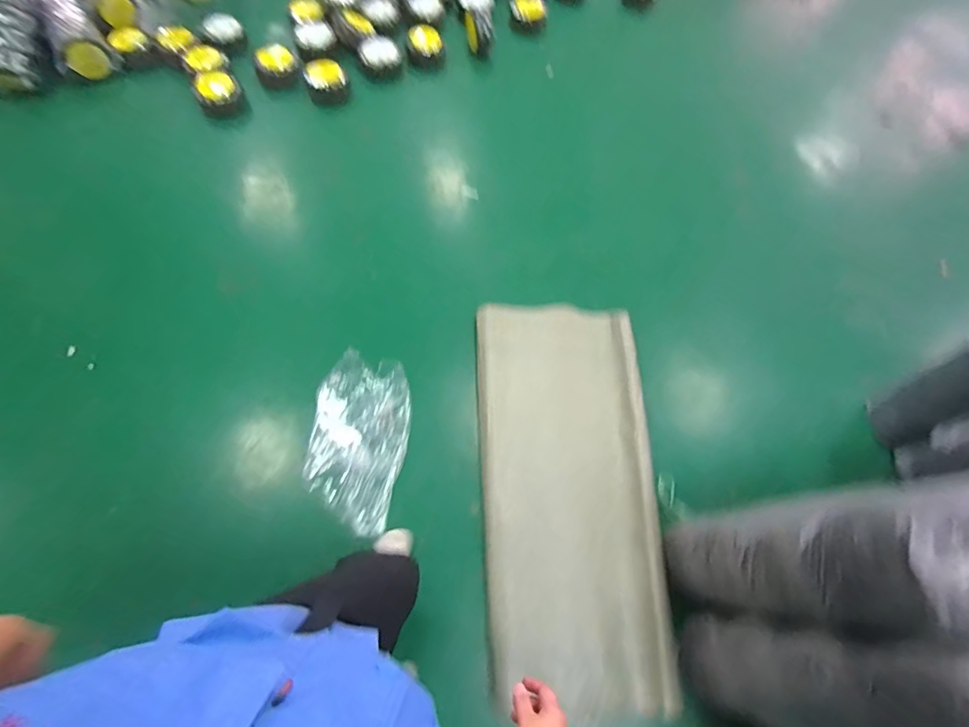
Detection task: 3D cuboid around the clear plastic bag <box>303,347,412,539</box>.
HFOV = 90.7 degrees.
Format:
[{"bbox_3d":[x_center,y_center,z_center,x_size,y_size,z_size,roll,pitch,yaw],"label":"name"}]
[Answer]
[{"bbox_3d":[-0.406,0.235,1.539,0.297,0.040,0.574,5,63,-1],"label":"clear plastic bag"}]

